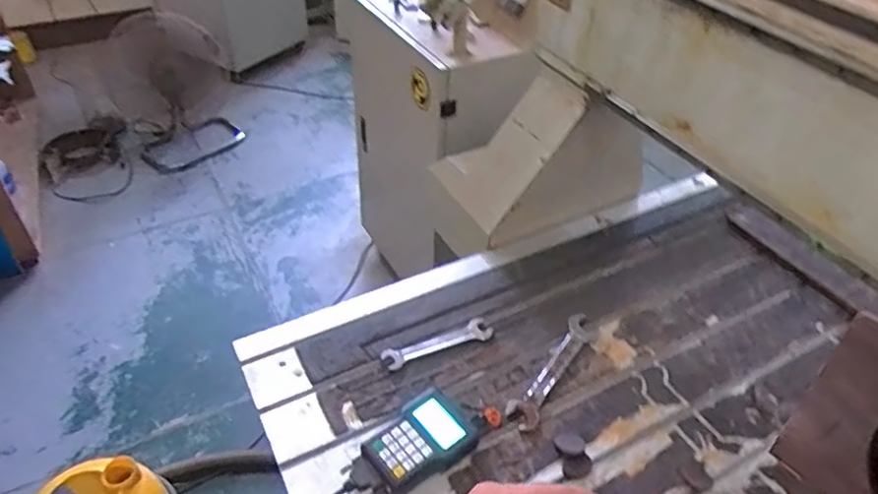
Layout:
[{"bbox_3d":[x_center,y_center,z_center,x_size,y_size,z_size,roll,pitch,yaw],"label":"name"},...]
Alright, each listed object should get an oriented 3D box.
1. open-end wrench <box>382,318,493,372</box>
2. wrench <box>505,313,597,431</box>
[{"bbox_3d":[-0.001,0.159,1.007,0.187,0.007,0.042,-15,46,-19],"label":"open-end wrench"},{"bbox_3d":[0.186,0.197,0.980,0.048,0.008,0.253,27,48,23],"label":"wrench"}]

